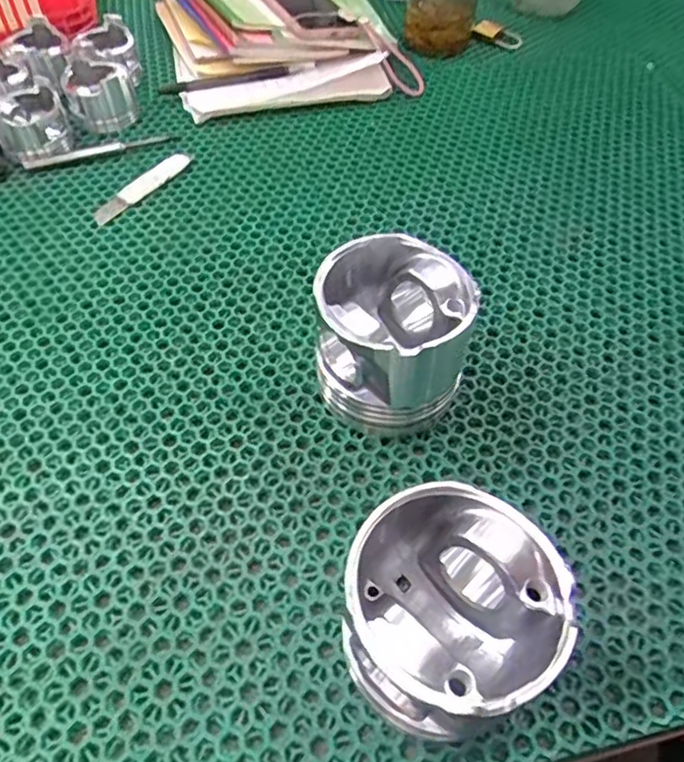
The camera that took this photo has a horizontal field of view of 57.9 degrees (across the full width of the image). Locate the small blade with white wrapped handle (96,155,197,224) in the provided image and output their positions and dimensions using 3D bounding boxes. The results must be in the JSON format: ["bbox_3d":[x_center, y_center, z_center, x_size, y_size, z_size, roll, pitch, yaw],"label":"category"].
[{"bbox_3d":[-0.178,-0.175,0.555,0.023,0.006,0.109,29,58,20],"label":"small blade with white wrapped handle"}]

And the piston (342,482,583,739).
[{"bbox_3d":[0.048,0.112,0.290,0.093,0.089,0.096,-7,53,-5],"label":"piston"}]

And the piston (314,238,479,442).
[{"bbox_3d":[0.032,-0.027,0.389,0.084,0.097,0.089,0,53,0],"label":"piston"}]

